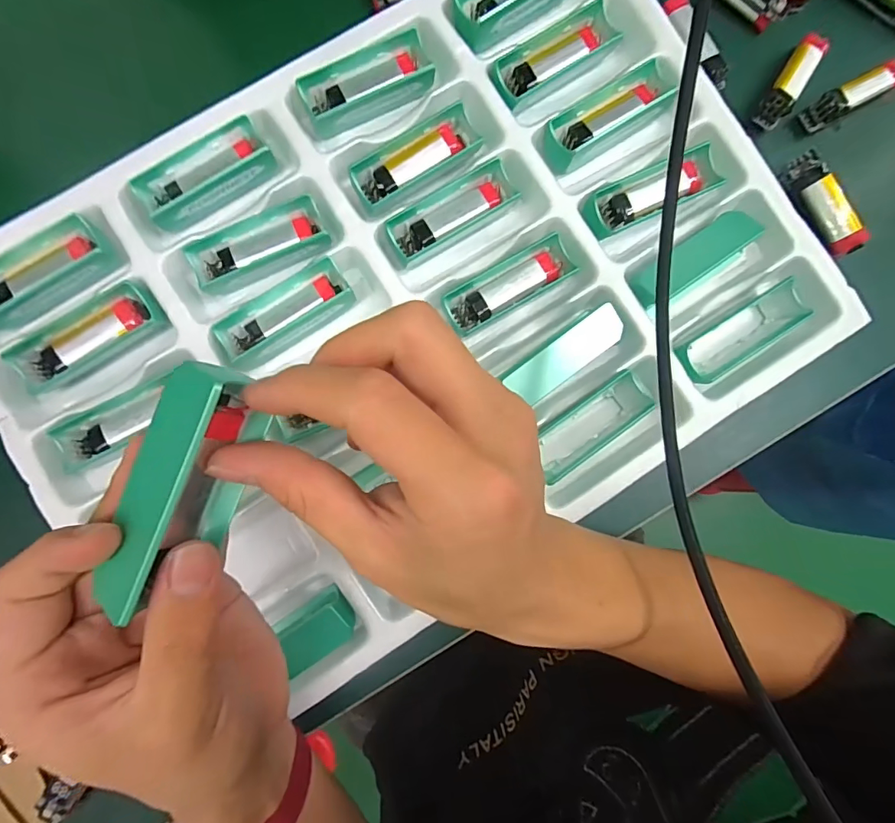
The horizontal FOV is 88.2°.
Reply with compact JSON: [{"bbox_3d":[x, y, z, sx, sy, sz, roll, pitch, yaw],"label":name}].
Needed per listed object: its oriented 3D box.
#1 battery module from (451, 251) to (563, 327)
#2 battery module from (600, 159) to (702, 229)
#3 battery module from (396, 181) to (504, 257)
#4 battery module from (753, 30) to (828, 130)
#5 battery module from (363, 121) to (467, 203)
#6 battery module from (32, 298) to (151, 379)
[{"bbox_3d":[0.036,-0.073,0.278,0.067,0.008,0.017,-29,89,-4],"label":"battery module"},{"bbox_3d":[0.126,-0.133,0.285,0.063,0.008,0.018,-25,89,-4],"label":"battery module"},{"bbox_3d":[0.002,-0.117,0.283,0.068,0.018,0.016,-30,89,-4],"label":"battery module"},{"bbox_3d":[0.224,-0.215,0.304,0.017,0.021,0.062,33,86,-1],"label":"battery module"},{"bbox_3d":[-0.020,-0.151,0.281,0.068,0.014,0.017,-34,89,-4],"label":"battery module"},{"bbox_3d":[-0.206,-0.042,0.265,0.068,0.008,0.018,-36,89,-4],"label":"battery module"}]

